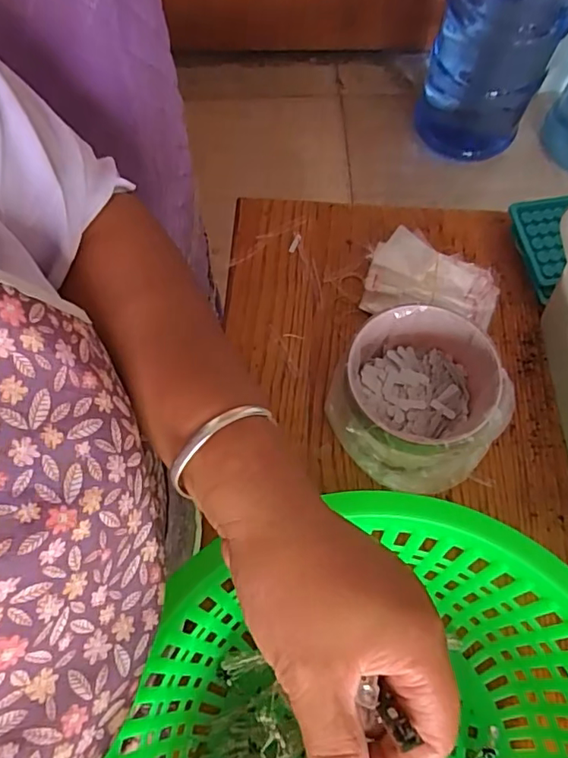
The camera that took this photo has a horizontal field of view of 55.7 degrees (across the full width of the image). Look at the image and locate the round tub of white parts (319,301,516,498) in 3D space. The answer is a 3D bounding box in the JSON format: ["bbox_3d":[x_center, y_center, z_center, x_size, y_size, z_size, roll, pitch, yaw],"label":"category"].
[{"bbox_3d":[0.107,0.017,0.429,0.119,0.076,0.128,0,68,-1],"label":"round tub of white parts"}]

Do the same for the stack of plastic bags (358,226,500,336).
[{"bbox_3d":[0.137,-0.091,0.503,0.114,0.032,0.076,16,69,6],"label":"stack of plastic bags"}]

